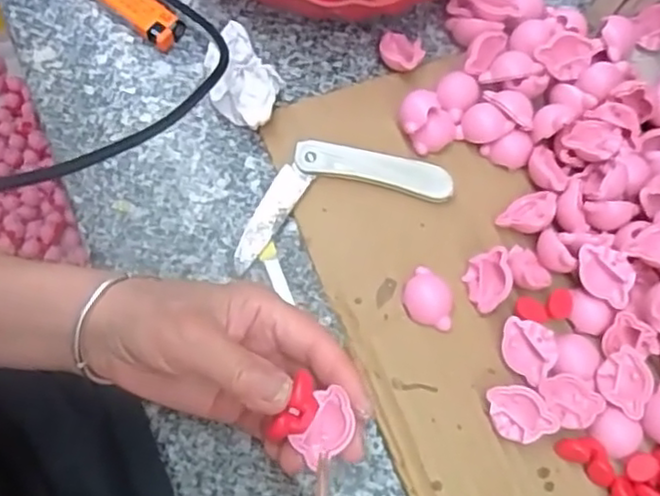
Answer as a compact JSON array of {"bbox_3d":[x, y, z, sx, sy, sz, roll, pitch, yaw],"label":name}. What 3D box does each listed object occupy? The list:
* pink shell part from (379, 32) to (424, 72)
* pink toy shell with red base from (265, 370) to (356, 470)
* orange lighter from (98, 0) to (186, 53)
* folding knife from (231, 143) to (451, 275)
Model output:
[{"bbox_3d":[0.046,-0.128,0.436,0.030,0.016,0.024,28,71,5],"label":"pink shell part"},{"bbox_3d":[-0.007,0.076,0.289,0.032,0.018,0.031,29,76,9],"label":"pink toy shell with red base"},{"bbox_3d":[-0.133,-0.162,0.438,0.082,0.012,0.024,39,73,9],"label":"orange lighter"},{"bbox_3d":[0.000,-0.037,0.399,0.135,0.011,0.058,-18,73,-10],"label":"folding knife"}]

